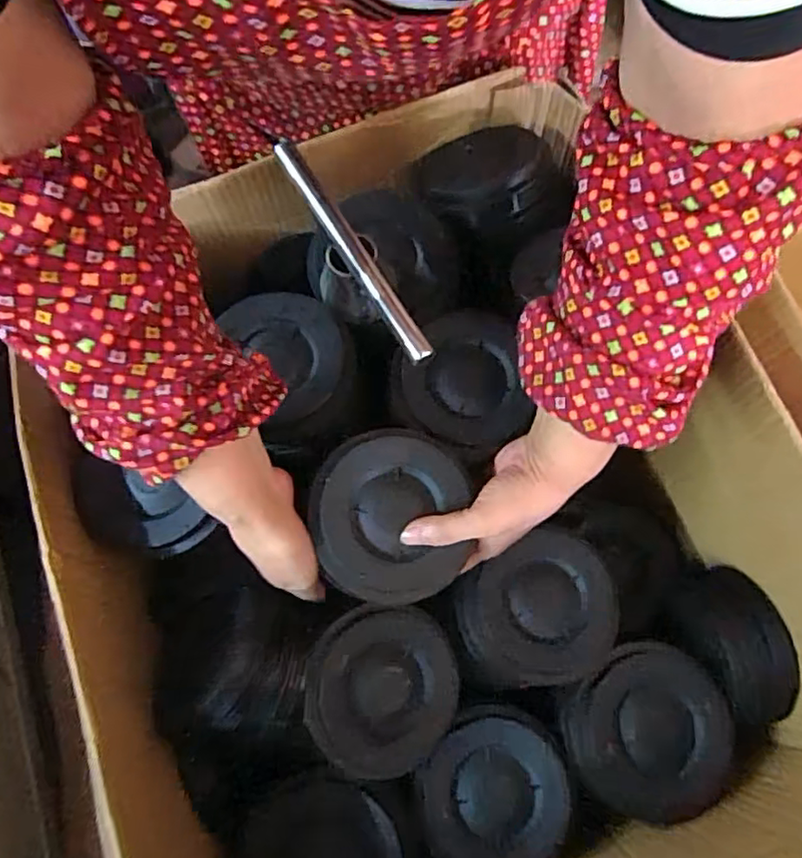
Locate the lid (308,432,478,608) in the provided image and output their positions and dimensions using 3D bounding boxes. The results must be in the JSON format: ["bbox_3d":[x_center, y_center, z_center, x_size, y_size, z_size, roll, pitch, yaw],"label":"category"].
[{"bbox_3d":[-0.009,0.061,0.446,0.108,0.019,0.119,-1,82,-12],"label":"lid"}]

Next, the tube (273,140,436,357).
[{"bbox_3d":[-0.036,-0.130,0.442,0.015,0.020,0.197,-30,72,-9],"label":"tube"}]

